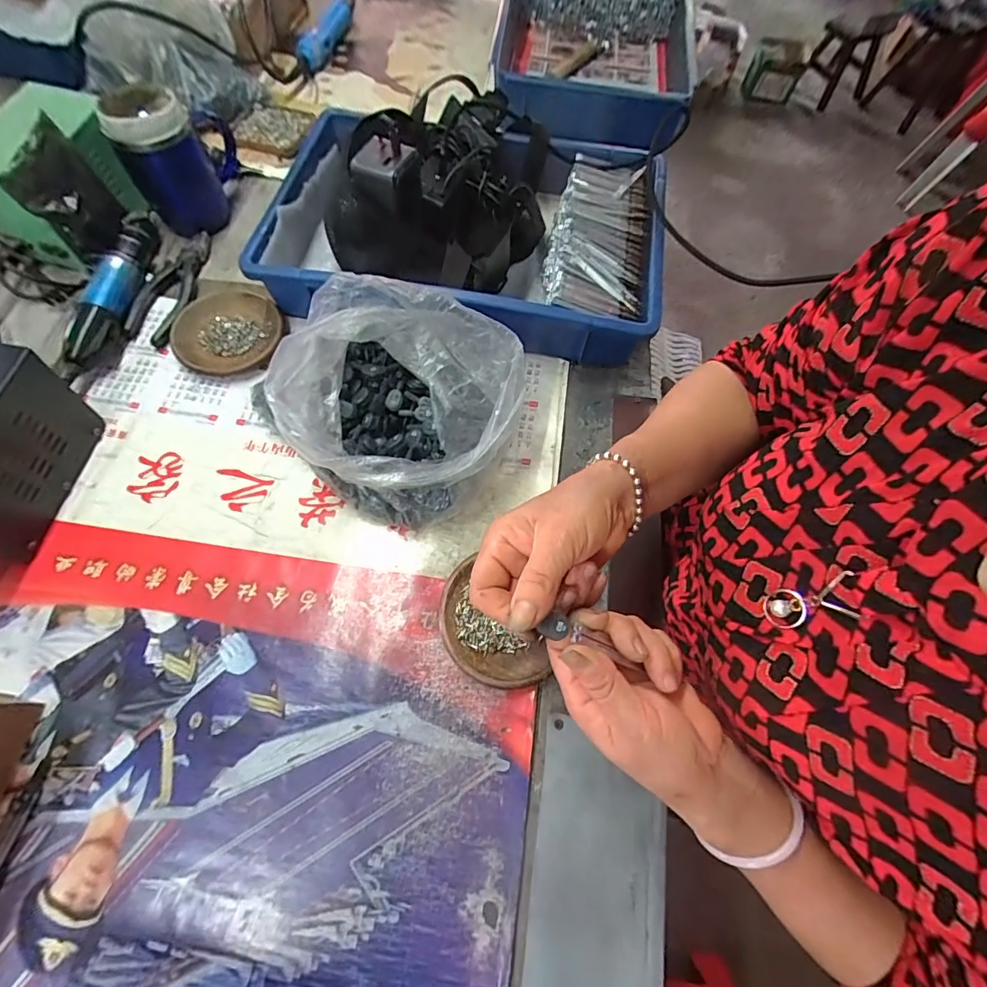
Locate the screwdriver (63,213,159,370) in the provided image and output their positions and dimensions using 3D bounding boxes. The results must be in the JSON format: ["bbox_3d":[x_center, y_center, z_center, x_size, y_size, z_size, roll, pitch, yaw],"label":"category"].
[{"bbox_3d":[-0.424,-0.226,0.520,0.049,0.044,0.216,1,66,-2],"label":"screwdriver"}]

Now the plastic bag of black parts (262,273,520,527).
[{"bbox_3d":[-0.084,-0.089,0.430,0.197,0.125,0.192,21,67,7],"label":"plastic bag of black parts"}]

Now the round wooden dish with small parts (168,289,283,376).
[{"bbox_3d":[-0.295,-0.179,0.520,0.113,0.018,0.114,1,66,-2],"label":"round wooden dish with small parts"}]

